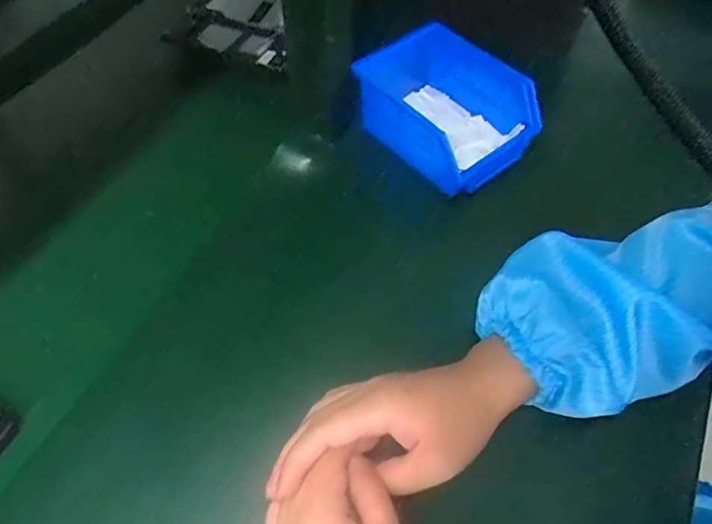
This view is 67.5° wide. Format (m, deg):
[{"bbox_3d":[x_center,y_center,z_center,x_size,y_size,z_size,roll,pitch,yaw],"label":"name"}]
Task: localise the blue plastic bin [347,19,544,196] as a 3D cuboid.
[{"bbox_3d":[0.072,-0.142,0.486,0.110,0.066,0.164,-35,64,-21],"label":"blue plastic bin"}]

